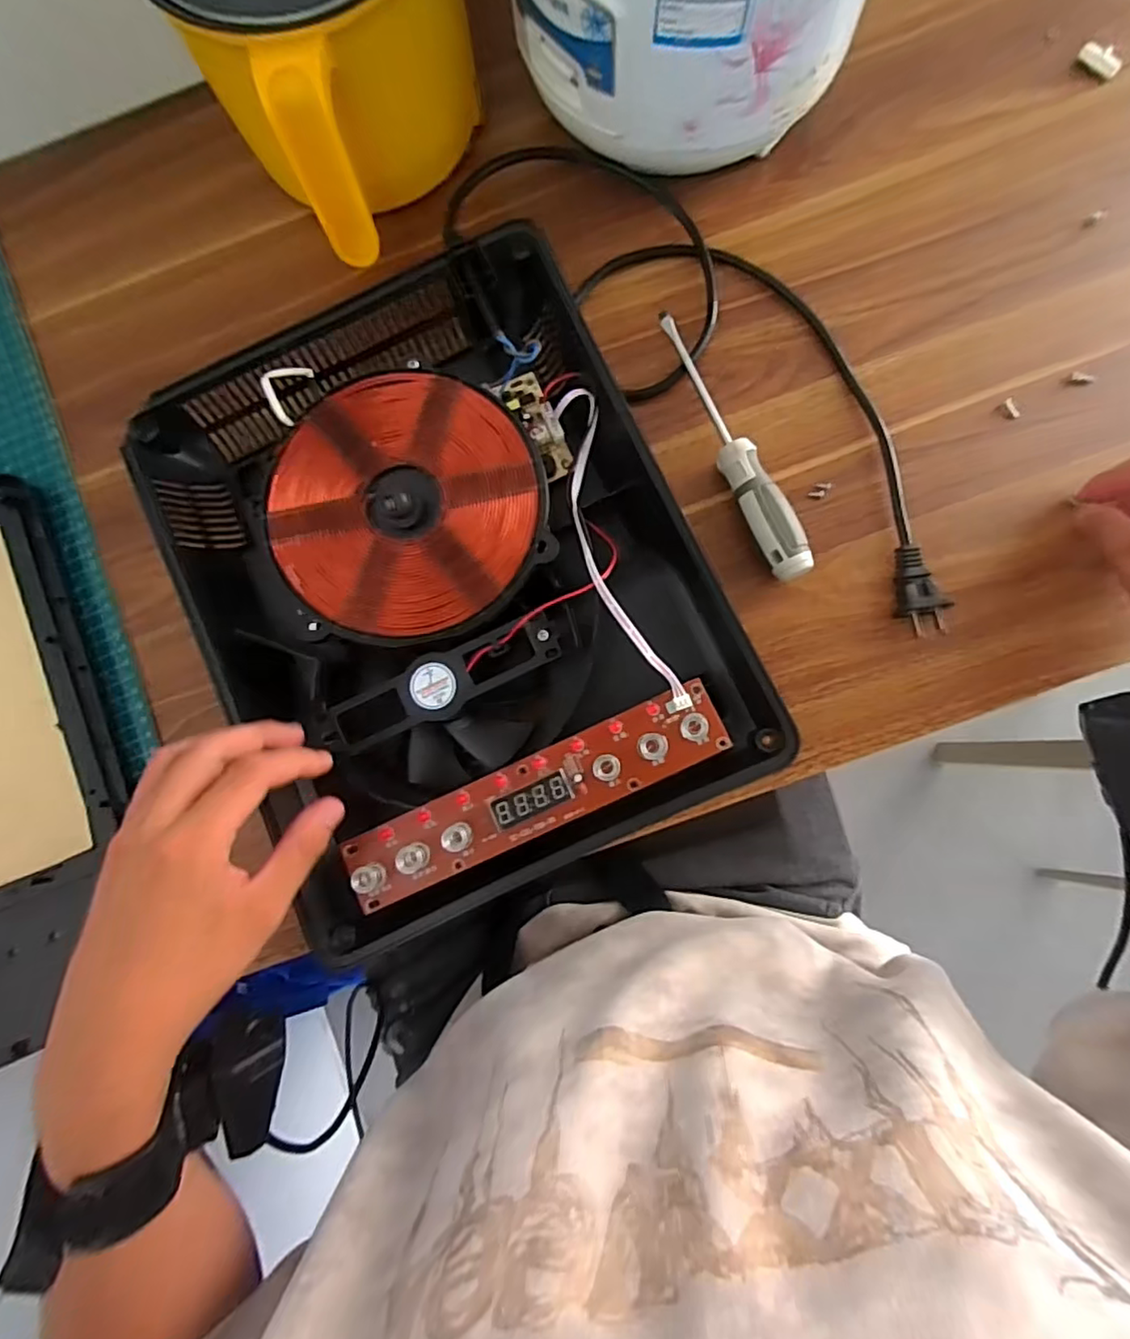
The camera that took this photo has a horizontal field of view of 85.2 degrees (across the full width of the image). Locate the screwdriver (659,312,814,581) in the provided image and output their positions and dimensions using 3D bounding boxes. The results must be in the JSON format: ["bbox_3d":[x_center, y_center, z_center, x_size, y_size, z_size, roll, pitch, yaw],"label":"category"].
[{"bbox_3d":[0.099,-0.137,0.371,0.025,0.025,0.182,-22,81,1],"label":"screwdriver"}]

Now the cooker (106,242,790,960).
[{"bbox_3d":[-0.069,-0.048,0.357,0.262,0.057,0.338,-25,81,1],"label":"cooker"}]

